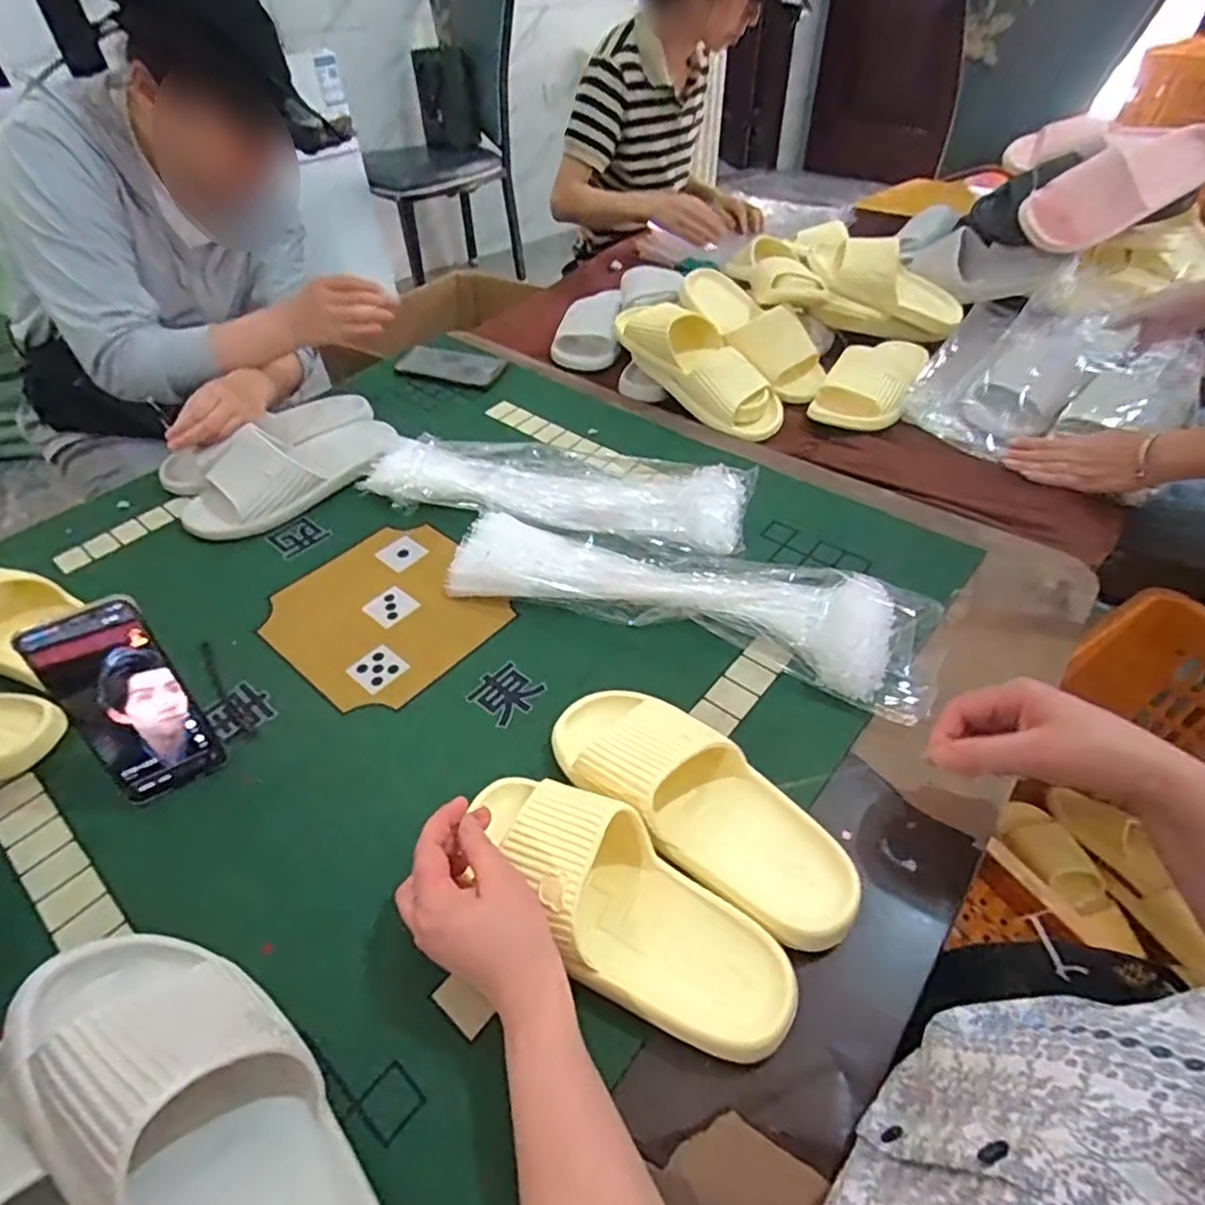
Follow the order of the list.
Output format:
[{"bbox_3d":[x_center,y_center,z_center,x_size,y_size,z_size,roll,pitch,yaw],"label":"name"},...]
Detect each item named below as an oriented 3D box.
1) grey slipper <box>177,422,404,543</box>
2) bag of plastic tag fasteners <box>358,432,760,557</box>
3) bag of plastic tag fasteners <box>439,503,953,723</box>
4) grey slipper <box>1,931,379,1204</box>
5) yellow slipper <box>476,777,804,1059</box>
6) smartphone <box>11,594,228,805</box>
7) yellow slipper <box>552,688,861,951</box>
[{"bbox_3d":[-0.374,-0.165,0.797,0.263,0.069,0.118,-25,48,-20],"label":"grey slipper"},{"bbox_3d":[-0.064,-0.131,0.768,0.457,0.045,0.136,10,46,14],"label":"bag of plastic tag fasteners"},{"bbox_3d":[0.068,-0.010,0.632,0.464,0.056,0.110,14,47,17],"label":"bag of plastic tag fasteners"},{"bbox_3d":[-0.196,0.277,0.342,0.292,0.067,0.112,42,22,24],"label":"grey slipper"},{"bbox_3d":[0.010,0.196,0.444,0.243,0.057,0.094,35,55,22],"label":"yellow slipper"},{"bbox_3d":[-0.362,0.078,0.507,0.077,0.162,0.014,-25,30,-19],"label":"smartphone"},{"bbox_3d":[0.068,0.141,0.486,0.100,0.055,0.243,-34,52,-28],"label":"yellow slipper"}]

